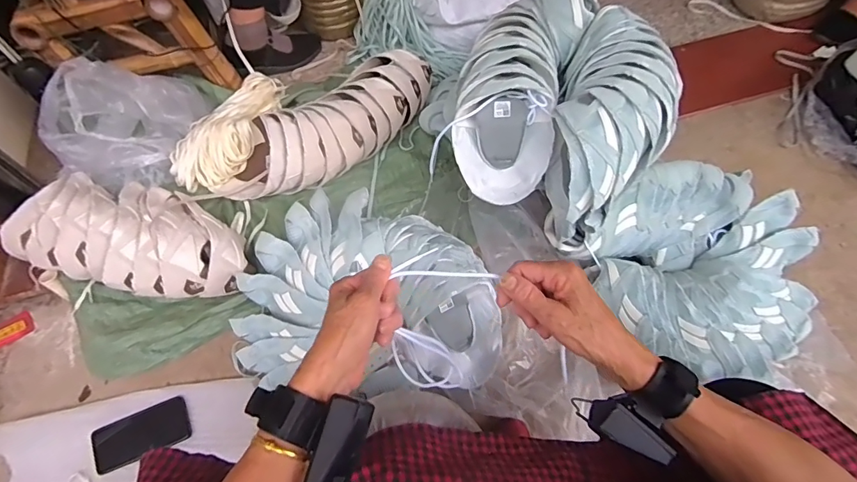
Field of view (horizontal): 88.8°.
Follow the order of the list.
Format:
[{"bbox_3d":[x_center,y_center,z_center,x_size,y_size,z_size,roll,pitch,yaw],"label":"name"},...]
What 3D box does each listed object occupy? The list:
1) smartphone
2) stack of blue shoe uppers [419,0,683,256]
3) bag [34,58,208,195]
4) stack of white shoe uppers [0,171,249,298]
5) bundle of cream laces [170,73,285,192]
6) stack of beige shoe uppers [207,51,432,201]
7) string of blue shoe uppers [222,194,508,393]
[{"bbox_3d":[-0.494,0.333,0.757,0.158,0.015,0.074,-22,79,-6],"label":"smartphone"},{"bbox_3d":[0.216,-0.208,0.751,0.338,0.237,0.335,22,63,15],"label":"stack of blue shoe uppers"},{"bbox_3d":[-0.601,-0.249,0.878,0.195,0.183,0.289,35,67,21],"label":"bag"},{"bbox_3d":[-0.510,-0.015,0.780,0.388,0.099,0.204,14,60,-3],"label":"stack of white shoe uppers"},{"bbox_3d":[-0.395,-0.245,0.925,0.159,0.081,0.329,22,63,15],"label":"bundle of cream laces"},{"bbox_3d":[-0.199,-0.227,0.890,0.467,0.112,0.158,-38,64,-18],"label":"stack of beige shoe uppers"},{"bbox_3d":[-0.096,0.086,0.728,0.414,0.181,0.285,-8,59,-2],"label":"string of blue shoe uppers"}]

